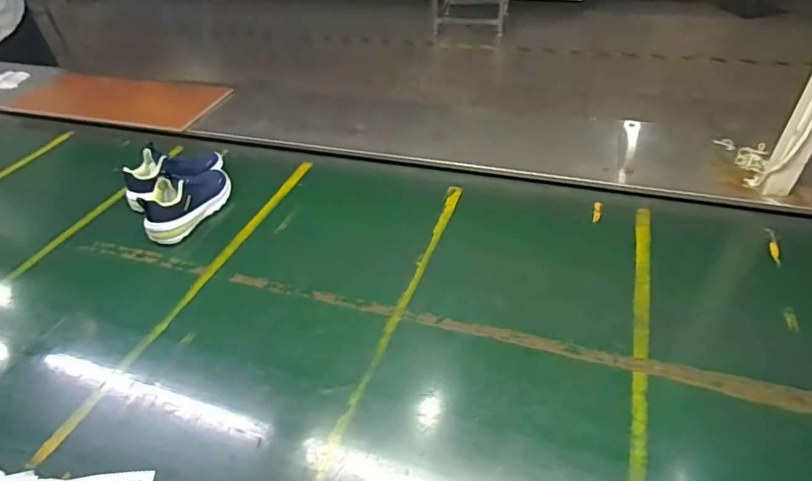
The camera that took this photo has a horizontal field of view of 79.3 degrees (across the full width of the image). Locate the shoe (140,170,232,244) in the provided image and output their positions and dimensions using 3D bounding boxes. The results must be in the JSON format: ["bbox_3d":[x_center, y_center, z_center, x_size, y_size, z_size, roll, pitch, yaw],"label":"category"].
[{"bbox_3d":[-0.417,-0.091,0.948,0.074,0.093,0.205,11,44,18],"label":"shoe"}]

